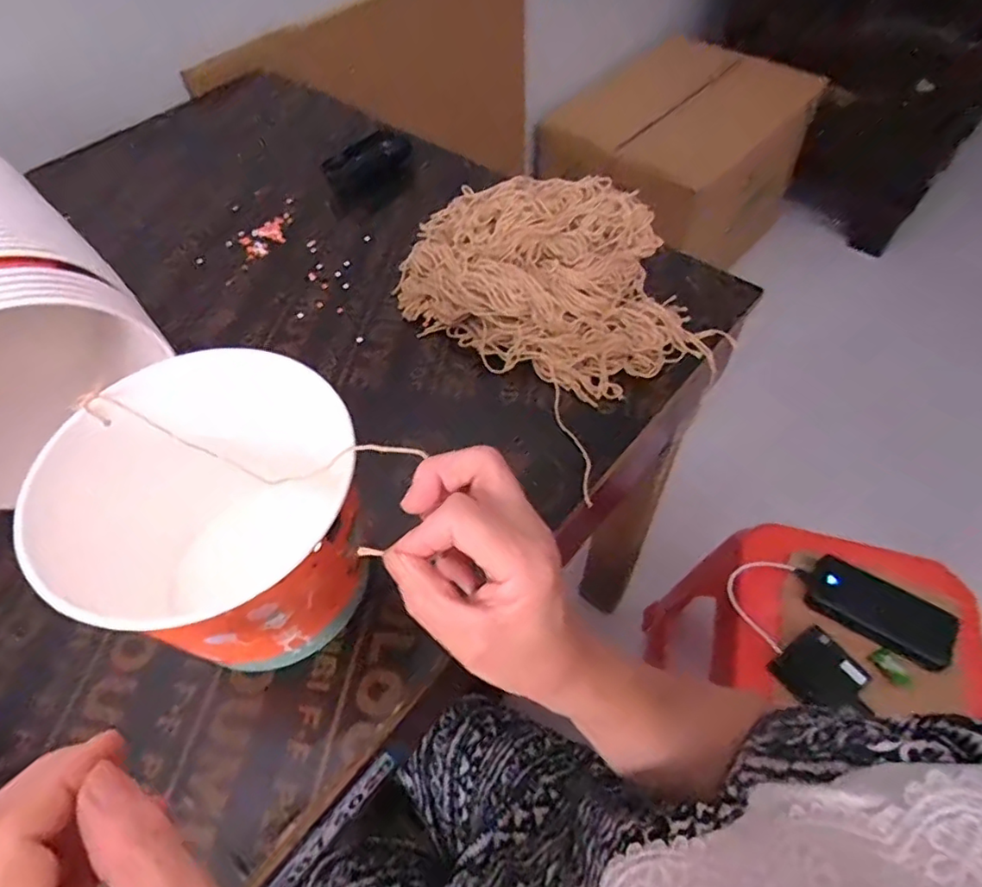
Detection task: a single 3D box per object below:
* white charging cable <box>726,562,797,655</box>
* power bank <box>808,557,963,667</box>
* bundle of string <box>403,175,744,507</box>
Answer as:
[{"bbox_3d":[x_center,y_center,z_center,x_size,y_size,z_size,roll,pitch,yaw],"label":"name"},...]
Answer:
[{"bbox_3d":[0.328,0.190,0.726,0.071,0.024,0.121,21,57,16],"label":"white charging cable"},{"bbox_3d":[0.466,0.197,0.705,0.157,0.017,0.078,29,60,21],"label":"power bank"},{"bbox_3d":[0.051,-0.152,0.526,0.216,0.091,0.246,-27,57,-16],"label":"bundle of string"}]

